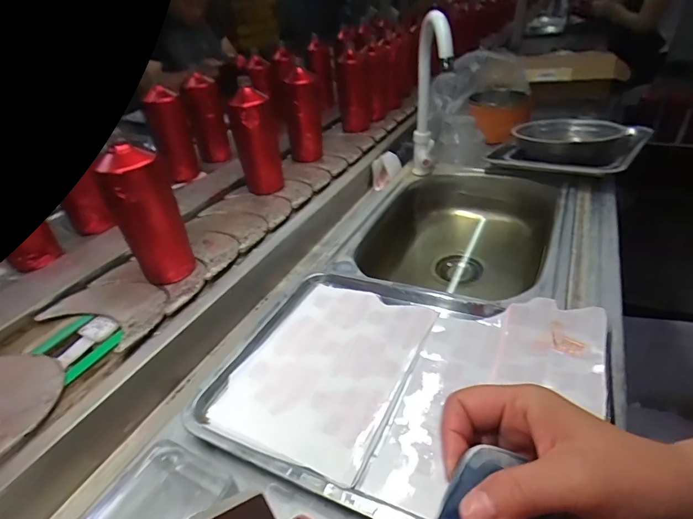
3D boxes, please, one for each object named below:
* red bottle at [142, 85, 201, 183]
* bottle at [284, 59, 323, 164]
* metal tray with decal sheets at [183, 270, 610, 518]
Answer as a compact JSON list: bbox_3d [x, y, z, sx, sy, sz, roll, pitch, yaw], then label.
[{"bbox_3d":[-0.375,-0.271,0.878,0.075,0.176,0.069,-11,39,-21],"label":"red bottle"},{"bbox_3d":[-0.095,-0.317,0.907,0.079,0.185,0.079,-5,37,-13],"label":"bottle"},{"bbox_3d":[0.054,0.115,0.432,0.372,0.033,0.283,14,40,23],"label":"metal tray with decal sheets"}]

